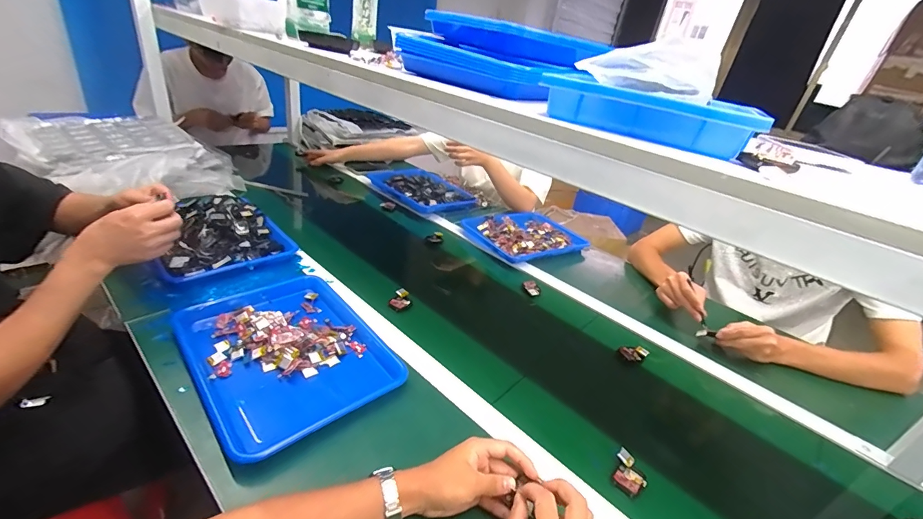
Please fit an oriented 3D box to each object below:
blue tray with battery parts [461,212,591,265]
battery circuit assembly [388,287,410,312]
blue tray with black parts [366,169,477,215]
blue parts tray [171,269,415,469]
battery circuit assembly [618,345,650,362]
[{"bbox_3d":[0.191,-0.079,1.160,0.326,0.035,0.252,-8,34,-29],"label":"blue tray with battery parts"},{"bbox_3d":[-0.121,0.083,0.795,0.036,0.024,0.046,17,32,15],"label":"battery circuit assembly"},{"bbox_3d":[-0.147,-0.240,1.271,0.199,0.044,0.351,-14,38,-37],"label":"blue tray with black parts"},{"bbox_3d":[-0.271,0.141,0.629,0.263,0.034,0.338,-18,40,-40],"label":"blue parts tray"},{"bbox_3d":[0.332,0.180,0.758,0.052,0.017,0.029,12,29,2],"label":"battery circuit assembly"}]

